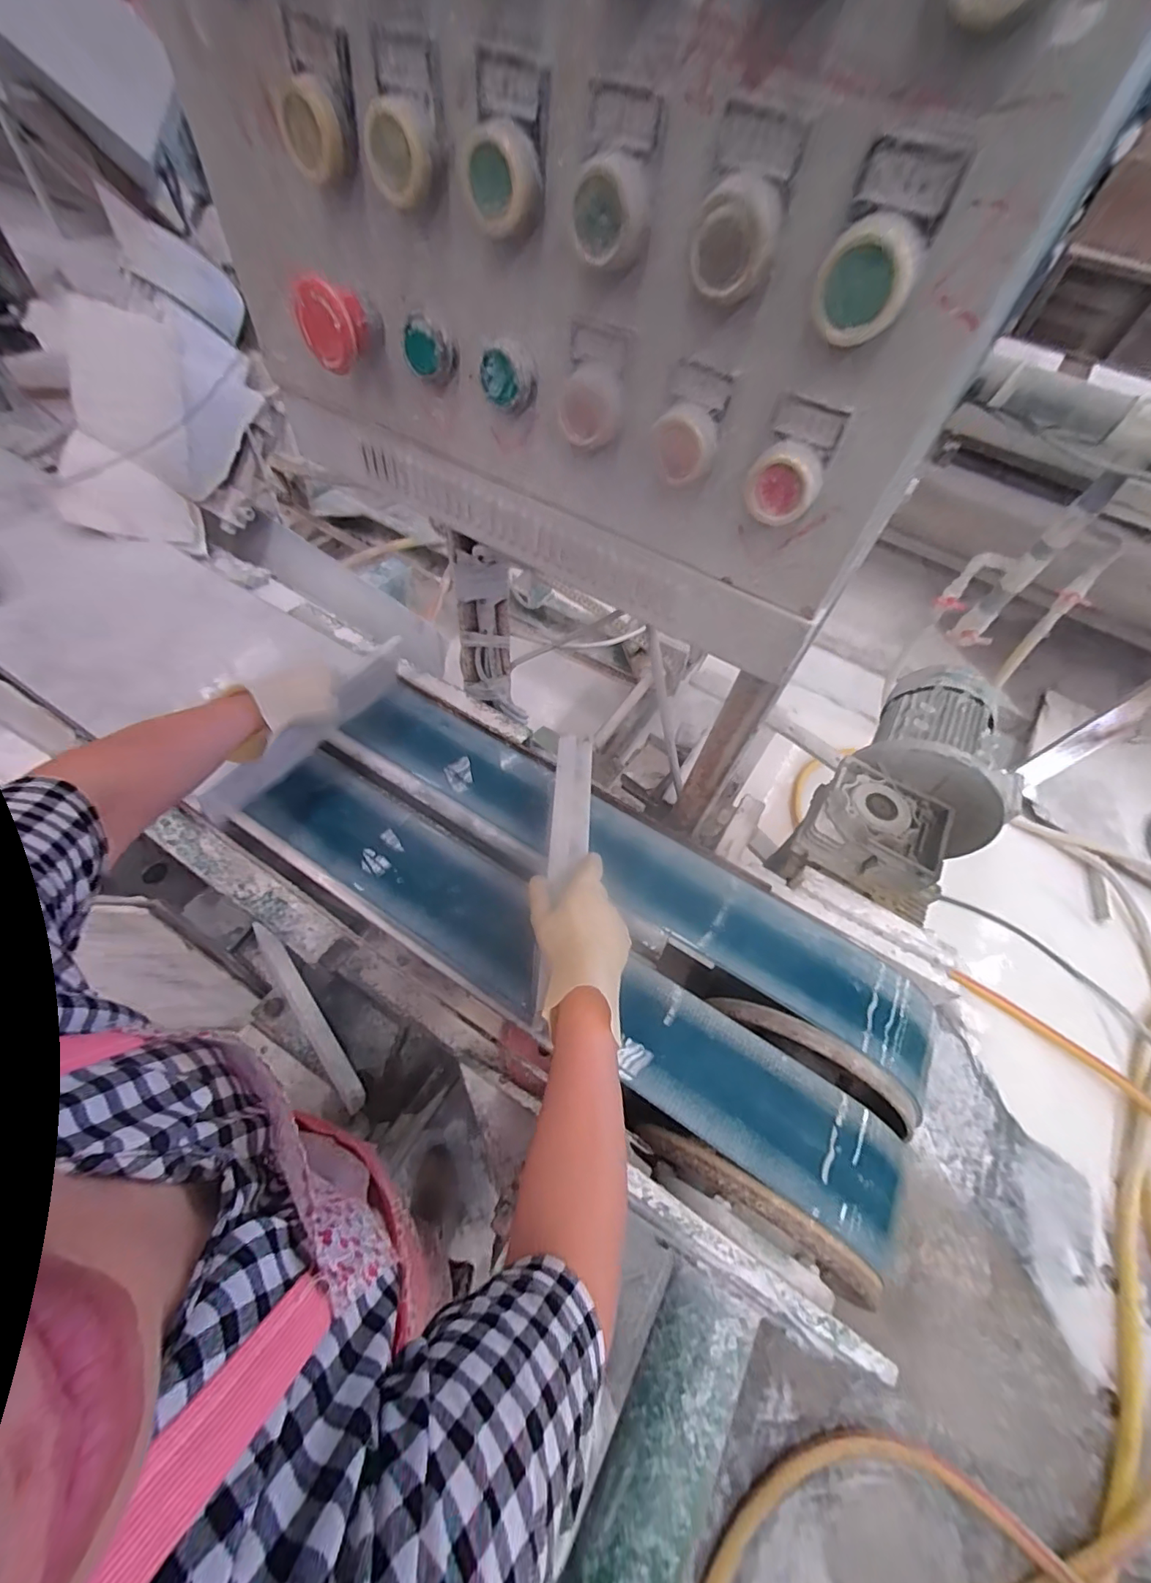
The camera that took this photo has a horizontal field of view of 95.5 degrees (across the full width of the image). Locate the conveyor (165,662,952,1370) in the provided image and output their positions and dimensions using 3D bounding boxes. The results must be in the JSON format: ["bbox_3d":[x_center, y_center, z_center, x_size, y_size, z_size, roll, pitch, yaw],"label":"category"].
[{"bbox_3d":[-0.003,0.158,0.621,0.818,0.115,0.380,29,58,12],"label":"conveyor"}]

